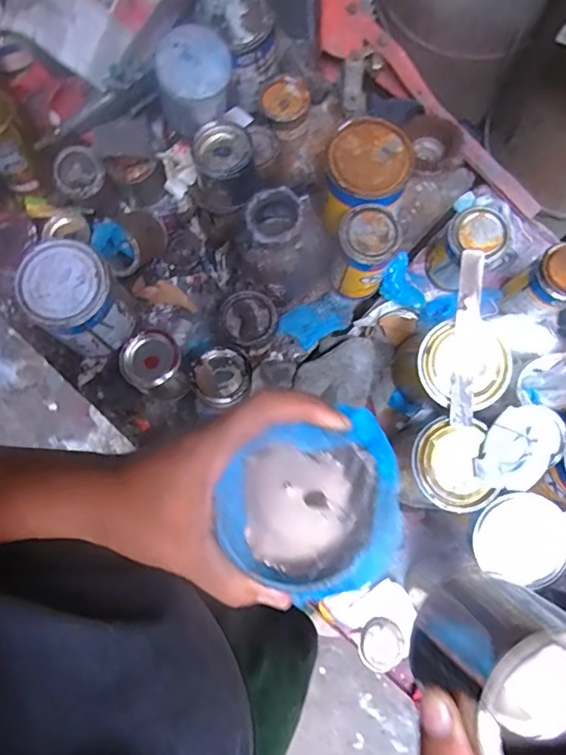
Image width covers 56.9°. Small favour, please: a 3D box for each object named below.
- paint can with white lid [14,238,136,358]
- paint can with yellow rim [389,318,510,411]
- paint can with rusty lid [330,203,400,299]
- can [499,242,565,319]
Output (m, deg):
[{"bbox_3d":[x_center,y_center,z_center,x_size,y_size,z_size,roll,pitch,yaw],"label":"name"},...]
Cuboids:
[{"bbox_3d":[-0.249,-0.092,0.648,0.098,0.140,0.101,0,76,0],"label":"paint can with white lid"},{"bbox_3d":[0.201,-0.004,0.644,0.113,0.124,0.099,14,77,4],"label":"paint can with yellow rim"},{"bbox_3d":[0.100,-0.152,0.662,0.066,0.142,0.072,0,76,0],"label":"paint can with rusty lid"},{"bbox_3d":[0.339,-0.117,0.666,0.067,0.115,0.073,0,76,0],"label":"can"}]

